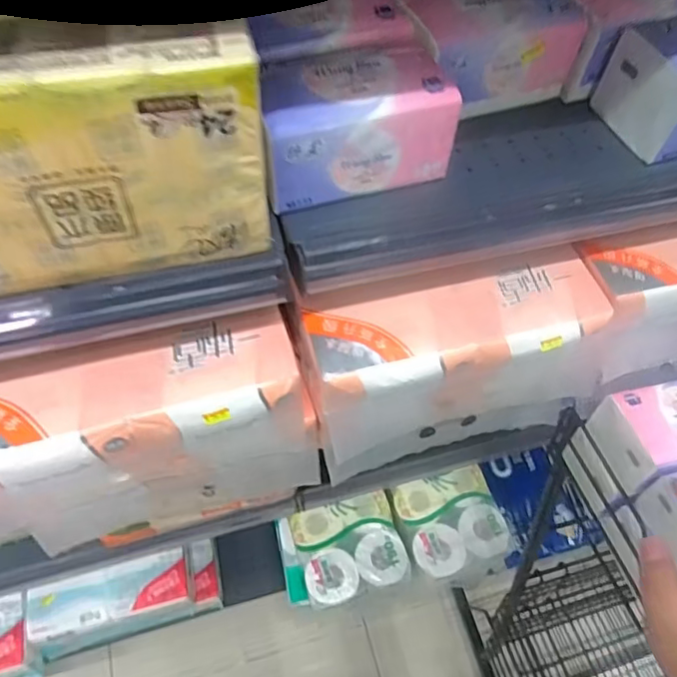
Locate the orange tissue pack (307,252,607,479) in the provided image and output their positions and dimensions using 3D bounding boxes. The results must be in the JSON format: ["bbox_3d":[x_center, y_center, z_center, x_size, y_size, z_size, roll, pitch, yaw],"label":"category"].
[{"bbox_3d":[0.113,0.037,0.577,0.281,0.185,0.102,-13,60,-12],"label":"orange tissue pack"}]

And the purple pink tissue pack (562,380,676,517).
[{"bbox_3d":[0.357,0.113,0.631,0.147,0.121,0.091,-15,61,-13],"label":"purple pink tissue pack"}]

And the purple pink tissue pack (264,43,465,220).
[{"bbox_3d":[0.010,-0.161,0.420,0.140,0.080,0.069,-14,60,-13],"label":"purple pink tissue pack"}]

